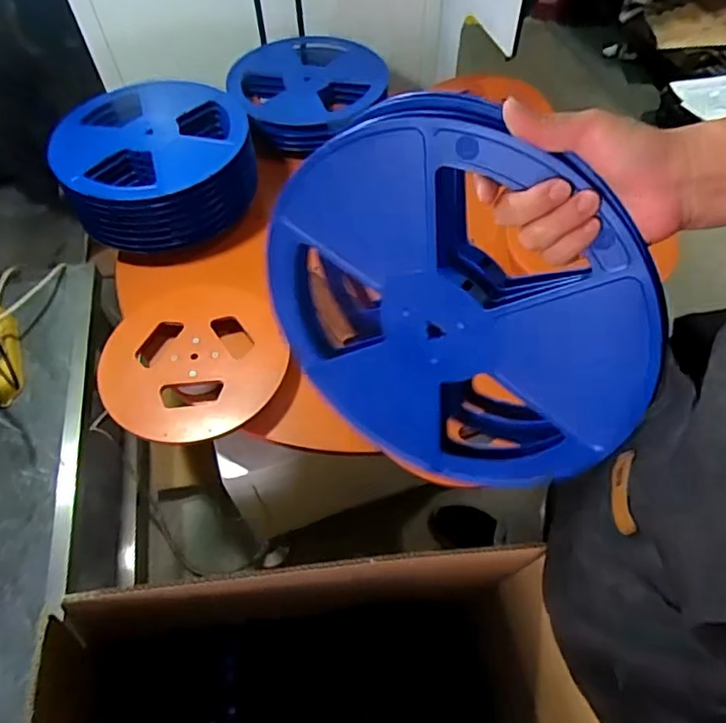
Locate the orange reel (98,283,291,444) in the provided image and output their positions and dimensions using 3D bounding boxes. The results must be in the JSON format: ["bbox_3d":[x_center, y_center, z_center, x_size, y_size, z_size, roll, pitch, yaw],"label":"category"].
[{"bbox_3d":[-0.251,-0.016,0.849,0.257,0.051,0.282,-16,57,-10],"label":"orange reel"}]

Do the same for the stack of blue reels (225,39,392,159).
[{"bbox_3d":[-0.120,-0.542,1.163,0.300,0.075,0.326,31,61,19],"label":"stack of blue reels"}]

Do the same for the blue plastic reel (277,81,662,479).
[{"bbox_3d":[0.061,-0.031,0.471,0.309,0.322,0.033,47,46,-7],"label":"blue plastic reel"}]

